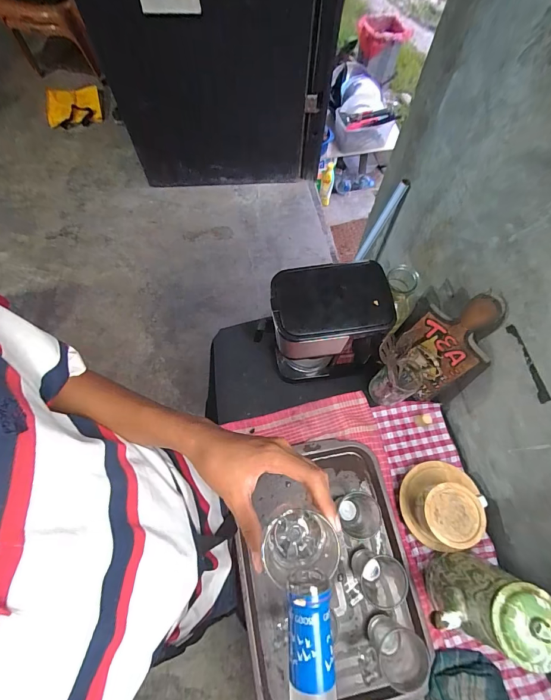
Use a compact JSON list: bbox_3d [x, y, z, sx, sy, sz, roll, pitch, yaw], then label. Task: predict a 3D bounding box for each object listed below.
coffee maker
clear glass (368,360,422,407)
[{"bbox_3d":[0.099,-0.041,0.678,0.209,0.263,0.138,-10,69,-5],"label":"coffee maker"},{"bbox_3d":[0.253,0.063,0.714,0.088,0.129,0.074,-42,74,-15],"label":"clear glass"}]

